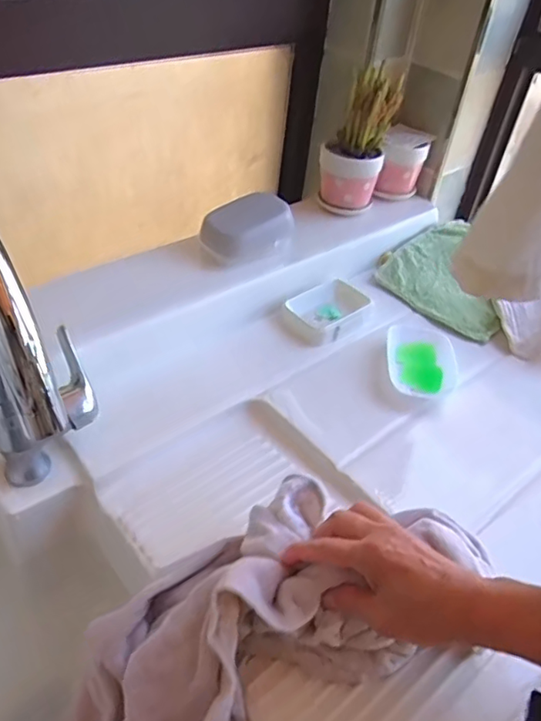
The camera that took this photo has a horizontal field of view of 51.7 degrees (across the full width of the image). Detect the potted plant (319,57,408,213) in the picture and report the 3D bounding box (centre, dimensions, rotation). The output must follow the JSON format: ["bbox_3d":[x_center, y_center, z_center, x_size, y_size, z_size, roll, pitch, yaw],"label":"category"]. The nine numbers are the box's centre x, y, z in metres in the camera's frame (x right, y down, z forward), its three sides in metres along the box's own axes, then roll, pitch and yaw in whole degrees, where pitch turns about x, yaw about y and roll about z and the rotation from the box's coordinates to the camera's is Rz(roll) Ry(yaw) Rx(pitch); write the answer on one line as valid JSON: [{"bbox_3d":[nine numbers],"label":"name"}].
[{"bbox_3d":[0.131,-0.328,0.845,0.094,0.200,0.097,12,44,6],"label":"potted plant"}]

